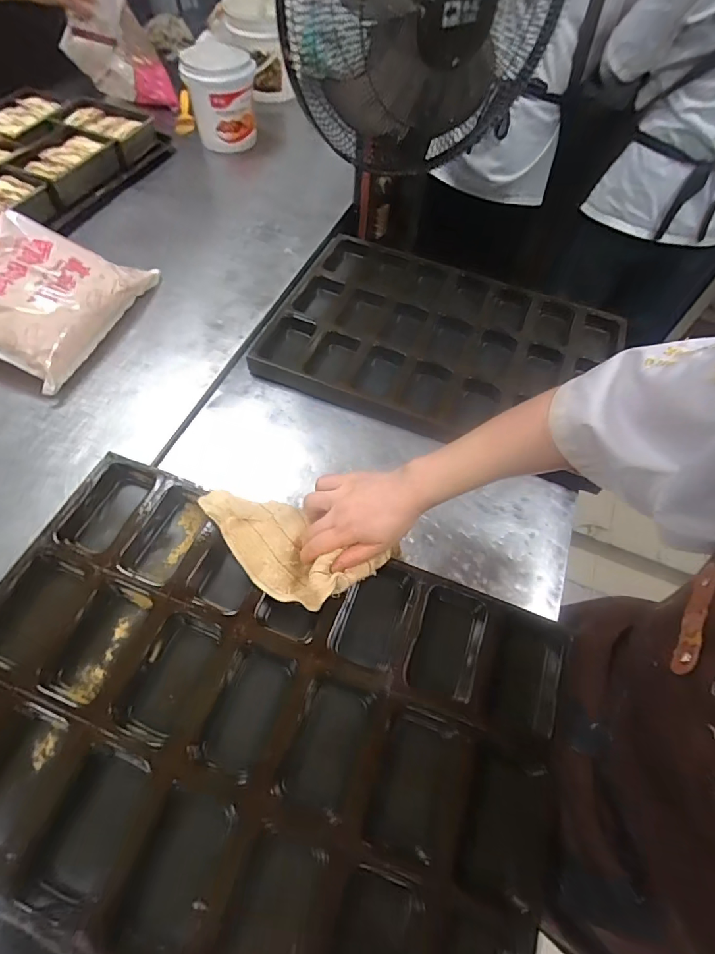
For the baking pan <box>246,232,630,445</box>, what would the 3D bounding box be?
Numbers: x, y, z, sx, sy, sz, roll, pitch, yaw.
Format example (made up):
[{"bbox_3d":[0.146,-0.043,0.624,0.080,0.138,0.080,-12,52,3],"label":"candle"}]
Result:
[{"bbox_3d":[0.160,-0.249,0.845,0.610,0.055,0.418,18,59,7],"label":"baking pan"}]

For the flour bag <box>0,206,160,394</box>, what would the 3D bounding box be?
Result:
[{"bbox_3d":[-0.575,-0.327,0.755,0.339,0.121,0.303,19,59,7],"label":"flour bag"}]

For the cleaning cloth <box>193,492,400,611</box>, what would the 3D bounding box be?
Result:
[{"bbox_3d":[-0.077,0.078,0.524,0.208,0.063,0.105,31,61,8],"label":"cleaning cloth"}]

